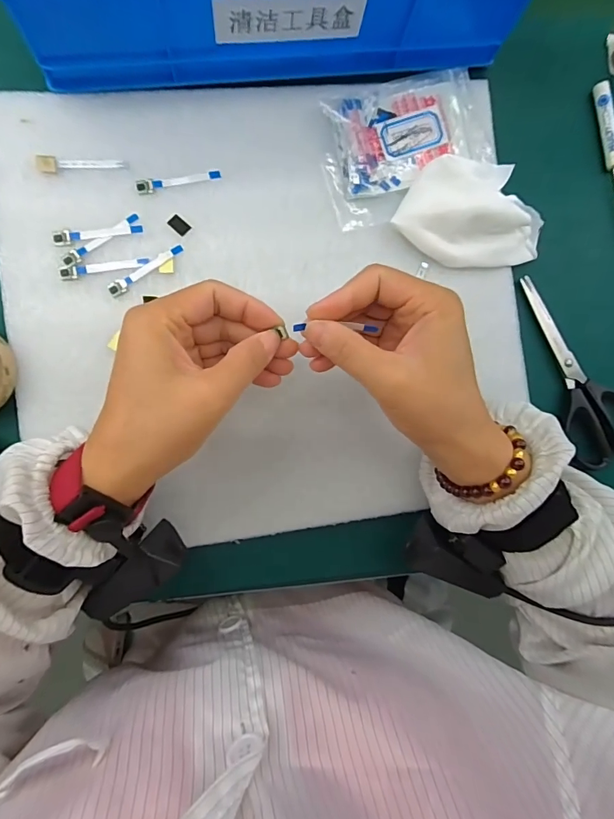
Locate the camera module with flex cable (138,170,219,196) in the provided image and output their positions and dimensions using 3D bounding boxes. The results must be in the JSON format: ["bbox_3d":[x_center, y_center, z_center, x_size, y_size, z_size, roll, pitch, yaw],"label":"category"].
[{"bbox_3d":[-0.093,-0.165,0.299,0.060,0.004,0.010,-15,90,-8],"label":"camera module with flex cable"}]

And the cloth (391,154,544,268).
[{"bbox_3d":[0.131,-0.150,0.314,0.124,0.029,0.073,-3,88,-8],"label":"cloth"}]

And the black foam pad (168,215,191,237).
[{"bbox_3d":[-0.092,-0.133,0.299,0.015,0.004,0.010,38,85,-5],"label":"black foam pad"}]

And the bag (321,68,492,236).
[{"bbox_3d":[0.076,-0.203,0.316,0.135,0.010,0.093,-21,91,-8],"label":"bag"}]

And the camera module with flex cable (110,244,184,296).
[{"bbox_3d":[-0.114,-0.099,0.296,0.059,0.004,0.009,-35,93,-7],"label":"camera module with flex cable"}]

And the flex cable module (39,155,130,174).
[{"bbox_3d":[-0.157,-0.173,0.291,0.058,0.004,0.011,-8,89,-8],"label":"flex cable module"}]

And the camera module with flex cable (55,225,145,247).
[{"bbox_3d":[-0.147,-0.125,0.292,0.059,0.004,0.010,-15,90,-8],"label":"camera module with flex cable"}]

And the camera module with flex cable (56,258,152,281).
[{"bbox_3d":[-0.143,-0.100,0.292,0.060,0.004,0.009,-10,89,-8],"label":"camera module with flex cable"}]

